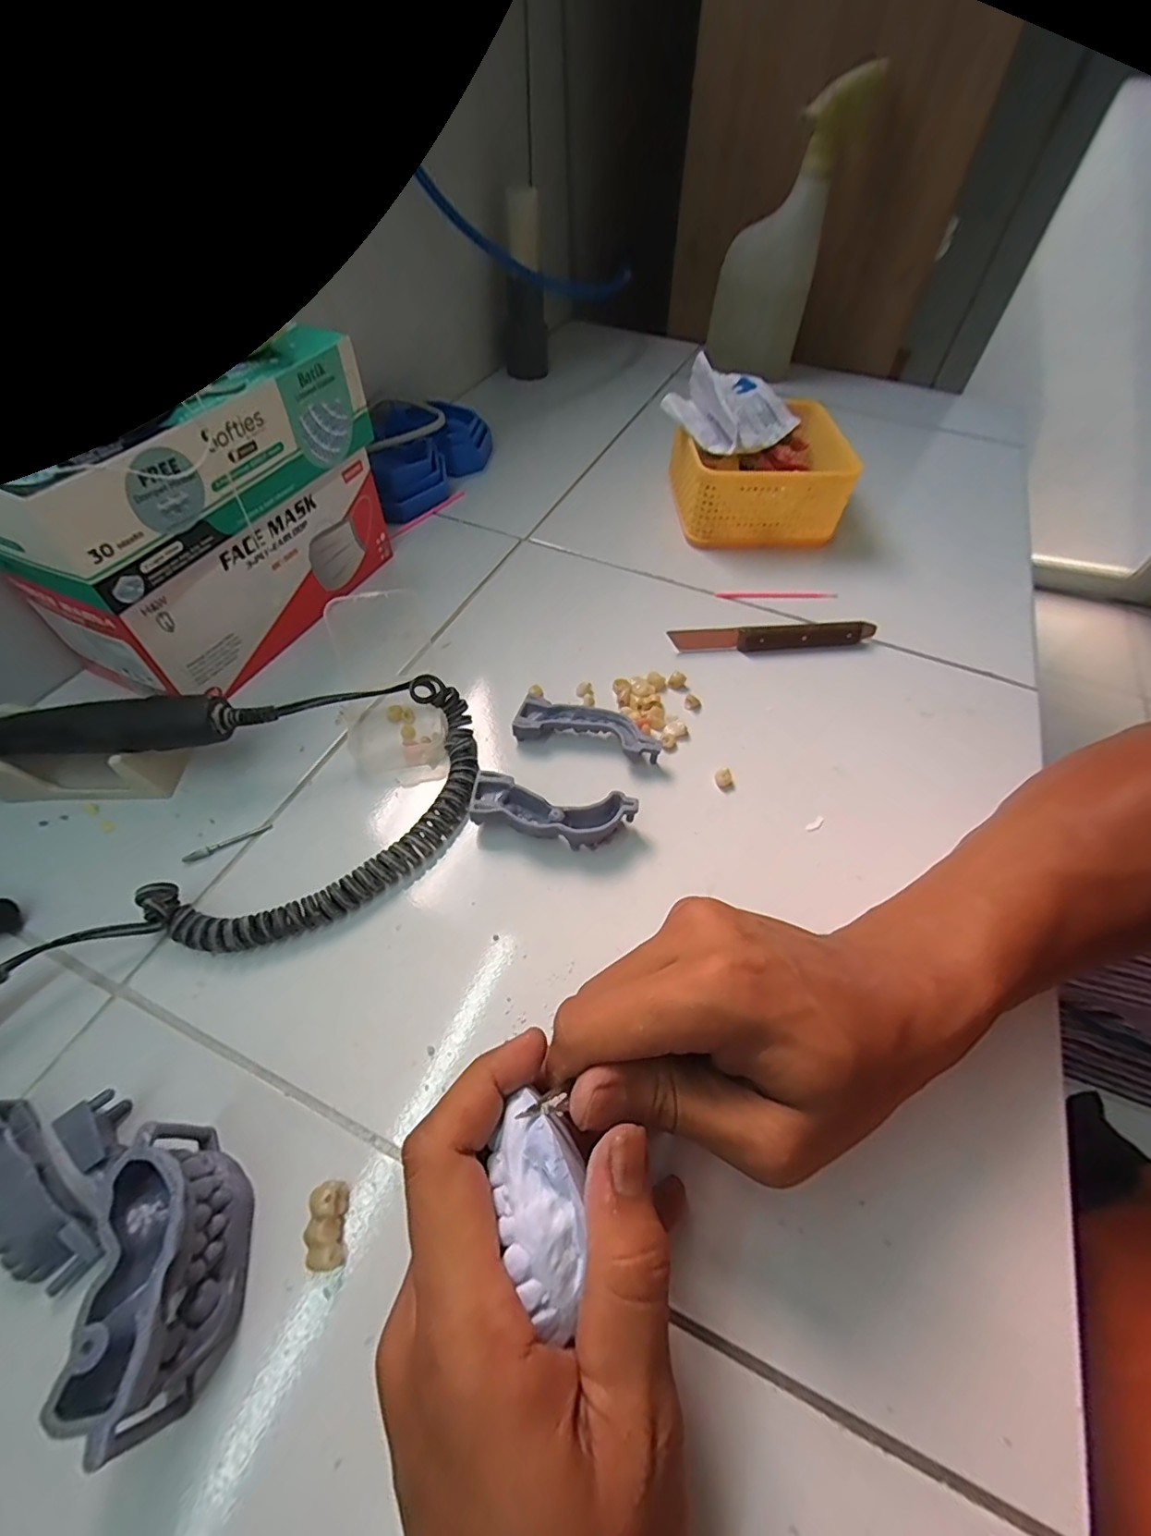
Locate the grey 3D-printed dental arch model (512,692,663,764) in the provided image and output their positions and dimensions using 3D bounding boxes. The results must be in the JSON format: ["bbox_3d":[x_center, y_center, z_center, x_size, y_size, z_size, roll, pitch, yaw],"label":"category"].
[{"bbox_3d":[0.008,-0.023,0.342,0.087,0.016,0.031,15,55,7],"label":"grey 3D-printed dental arch model"}]

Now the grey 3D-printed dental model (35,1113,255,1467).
[{"bbox_3d":[-0.136,0.167,0.190,0.033,0.041,0.078,-5,55,-6],"label":"grey 3D-printed dental model"}]

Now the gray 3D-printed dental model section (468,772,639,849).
[{"bbox_3d":[-0.012,0.026,0.304,0.086,0.022,0.030,8,55,3],"label":"gray 3D-printed dental model section"}]

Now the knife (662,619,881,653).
[{"bbox_3d":[0.146,-0.095,0.408,0.151,0.015,0.021,-4,55,-5],"label":"knife"}]

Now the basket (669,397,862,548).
[{"bbox_3d":[0.154,-0.254,0.490,0.136,0.071,0.120,-5,55,-6],"label":"basket"}]

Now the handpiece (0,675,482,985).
[{"bbox_3d":[-0.183,0.015,0.294,0.263,0.043,0.165,-17,57,-14],"label":"handpiece"}]

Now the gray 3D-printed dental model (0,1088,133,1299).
[{"bbox_3d":[-0.194,0.148,0.209,0.069,0.027,0.047,37,61,21],"label":"gray 3D-printed dental model"}]

